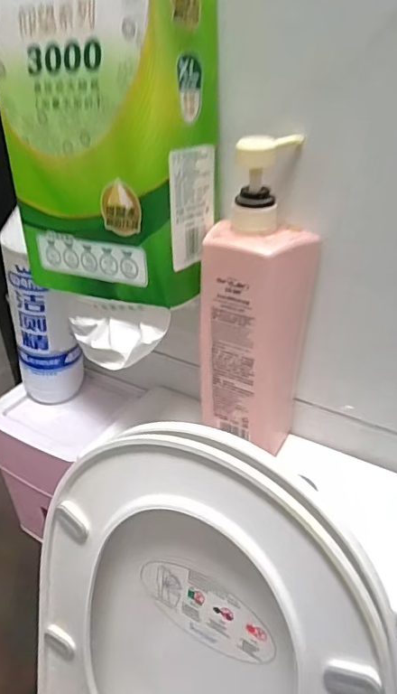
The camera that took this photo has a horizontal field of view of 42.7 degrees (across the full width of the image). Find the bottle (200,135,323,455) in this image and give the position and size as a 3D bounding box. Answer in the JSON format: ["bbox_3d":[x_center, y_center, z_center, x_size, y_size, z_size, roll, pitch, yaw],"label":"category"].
[{"bbox_3d":[0.050,-0.037,0.436,0.085,0.256,0.059,14,36,22],"label":"bottle"}]

